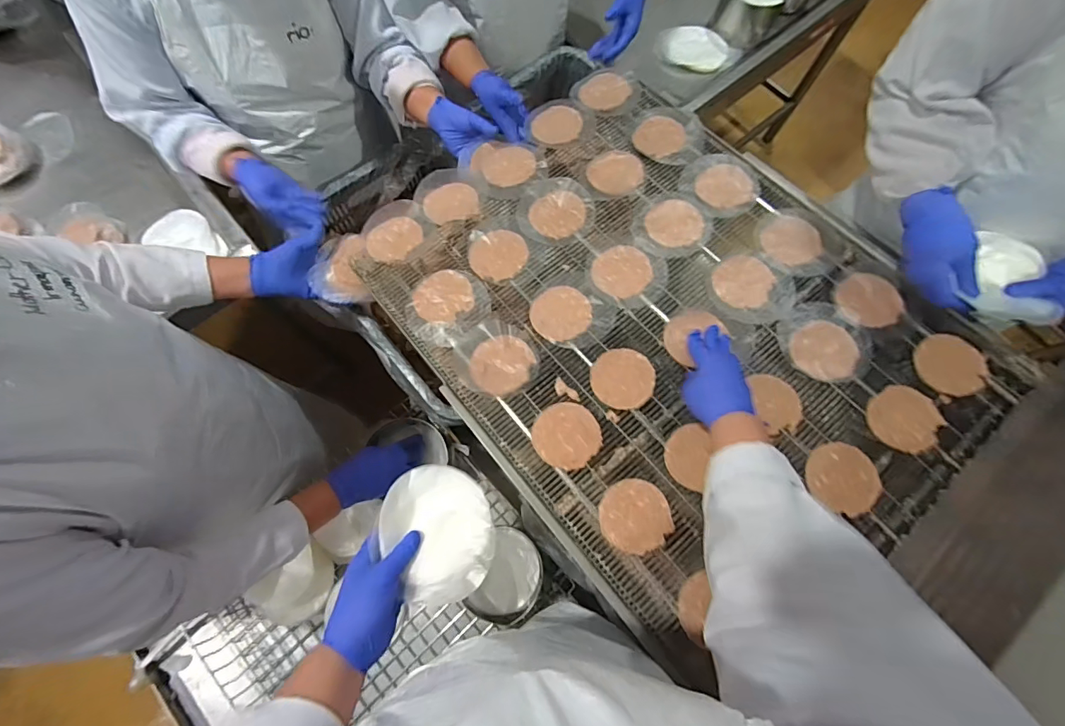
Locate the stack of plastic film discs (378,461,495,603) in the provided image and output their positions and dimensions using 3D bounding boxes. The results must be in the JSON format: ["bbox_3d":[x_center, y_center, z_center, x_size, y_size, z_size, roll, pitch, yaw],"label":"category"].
[{"bbox_3d":[-0.104,0.189,0.520,0.116,0.021,0.138,-11,69,-3],"label":"stack of plastic film discs"}]

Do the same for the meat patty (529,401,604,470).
[{"bbox_3d":[0.045,0.095,0.614,0.088,0.006,0.086,-6,73,-3],"label":"meat patty"}]

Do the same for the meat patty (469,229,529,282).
[{"bbox_3d":[-0.051,-0.165,0.714,0.088,0.010,0.081,-7,73,-3],"label":"meat patty"}]

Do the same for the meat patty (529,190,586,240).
[{"bbox_3d":[0.040,-0.236,0.741,0.085,0.007,0.085,-8,73,-4],"label":"meat patty"}]

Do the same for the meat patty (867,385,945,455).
[{"bbox_3d":[0.477,0.071,0.598,0.078,0.014,0.074,26,74,7],"label":"meat patty"}]

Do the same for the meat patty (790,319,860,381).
[{"bbox_3d":[0.401,-0.021,0.641,0.085,0.008,0.081,0,73,-1],"label":"meat patty"}]

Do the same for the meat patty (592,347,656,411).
[{"bbox_3d":[0.124,0.021,0.637,0.084,0.010,0.082,-5,73,-3],"label":"meat patty"}]

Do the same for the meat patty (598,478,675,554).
[{"bbox_3d":[0.127,0.187,0.575,0.084,0.006,0.083,-6,73,-3],"label":"meat patty"}]

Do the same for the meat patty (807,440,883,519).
[{"bbox_3d":[0.385,0.141,0.578,0.079,0.010,0.083,18,73,4],"label":"meat patty"}]

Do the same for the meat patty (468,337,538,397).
[{"bbox_3d":[-0.041,0.000,0.652,0.087,0.007,0.083,0,73,-1],"label":"meat patty"}]

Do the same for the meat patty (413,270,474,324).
[{"bbox_3d":[-0.131,-0.099,0.693,0.083,0.004,0.079,0,73,-1],"label":"meat patty"}]

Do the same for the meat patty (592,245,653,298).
[{"bbox_3d":[0.135,-0.139,0.700,0.083,0.004,0.088,0,73,-1],"label":"meat patty"}]

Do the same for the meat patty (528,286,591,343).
[{"bbox_3d":[0.041,-0.074,0.678,0.084,0.008,0.085,0,73,-1],"label":"meat patty"}]

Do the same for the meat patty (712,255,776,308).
[{"bbox_3d":[0.309,-0.123,0.685,0.081,0.007,0.087,0,73,-1],"label":"meat patty"}]

